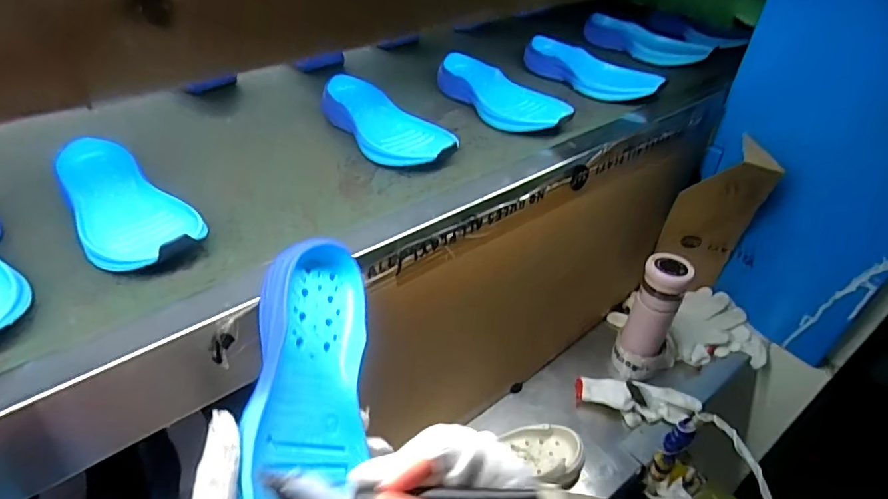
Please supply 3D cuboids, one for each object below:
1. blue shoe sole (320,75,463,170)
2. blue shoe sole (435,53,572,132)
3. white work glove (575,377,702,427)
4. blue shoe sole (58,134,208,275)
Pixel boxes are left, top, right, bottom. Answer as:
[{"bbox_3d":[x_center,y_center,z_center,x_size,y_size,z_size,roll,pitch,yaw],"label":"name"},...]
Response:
[{"bbox_3d":[-0.084,-0.164,0.633,0.083,0.038,0.245,-26,45,-33],"label":"blue shoe sole"},{"bbox_3d":[0.079,-0.229,0.714,0.094,0.035,0.238,-21,46,-24],"label":"blue shoe sole"},{"bbox_3d":[0.312,0.246,0.792,0.186,0.028,0.072,10,37,11],"label":"white work glove"},{"bbox_3d":[-0.324,-0.047,0.489,0.259,0.042,0.093,32,48,33],"label":"blue shoe sole"}]

